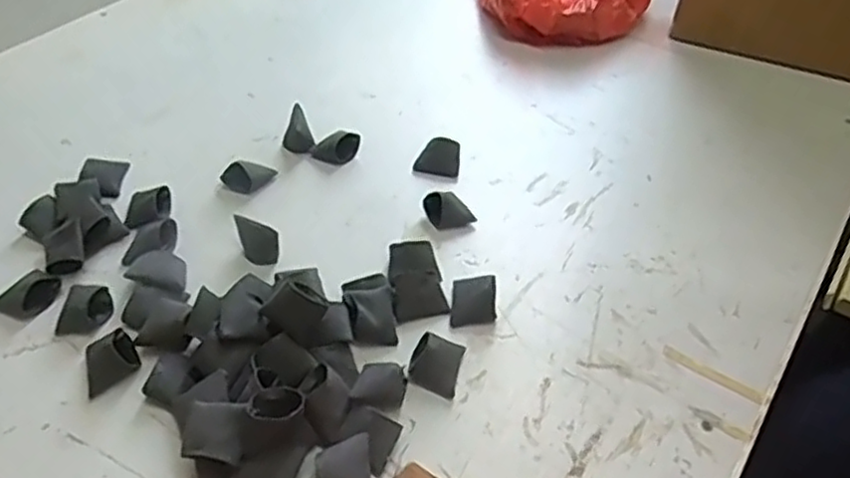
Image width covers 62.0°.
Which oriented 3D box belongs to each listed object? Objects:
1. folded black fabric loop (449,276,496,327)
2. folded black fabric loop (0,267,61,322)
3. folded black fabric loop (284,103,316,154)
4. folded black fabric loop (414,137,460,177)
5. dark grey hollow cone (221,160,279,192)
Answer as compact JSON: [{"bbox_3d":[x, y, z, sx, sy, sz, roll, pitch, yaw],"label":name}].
[{"bbox_3d":[0.039,0.047,0.567,0.036,0.020,0.042,3,46,-1],"label":"folded black fabric loop"},{"bbox_3d":[-0.309,0.039,0.551,0.043,0.021,0.042,21,48,17],"label":"folded black fabric loop"},{"bbox_3d":[-0.126,-0.107,0.701,0.028,0.038,0.034,-10,47,-12],"label":"folded black fabric loop"},{"bbox_3d":[0.012,-0.079,0.683,0.042,0.026,0.029,5,46,1],"label":"folded black fabric loop"},{"bbox_3d":[-0.166,-0.063,0.660,0.028,0.024,0.045,29,51,23],"label":"dark grey hollow cone"}]

